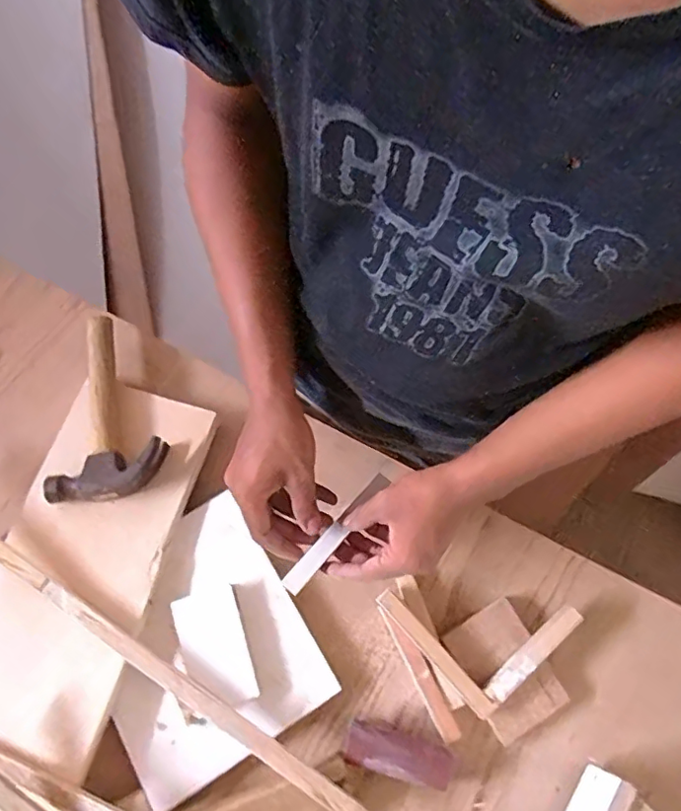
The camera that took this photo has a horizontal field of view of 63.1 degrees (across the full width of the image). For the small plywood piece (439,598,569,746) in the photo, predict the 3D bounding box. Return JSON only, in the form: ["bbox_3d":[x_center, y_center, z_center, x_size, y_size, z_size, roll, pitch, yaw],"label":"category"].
[{"bbox_3d":[0.169,0.268,0.566,0.083,0.013,0.113,-26,73,-15],"label":"small plywood piece"}]

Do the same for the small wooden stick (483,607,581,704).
[{"bbox_3d":[0.195,0.249,0.560,0.125,0.018,0.019,-38,76,-12],"label":"small wooden stick"}]

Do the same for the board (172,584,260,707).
[{"bbox_3d":[-0.128,0.242,0.555,0.061,0.008,0.110,-18,73,-7],"label":"board"}]

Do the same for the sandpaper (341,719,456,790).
[{"bbox_3d":[0.056,0.339,0.545,0.101,0.040,0.037,12,72,3],"label":"sandpaper"}]

